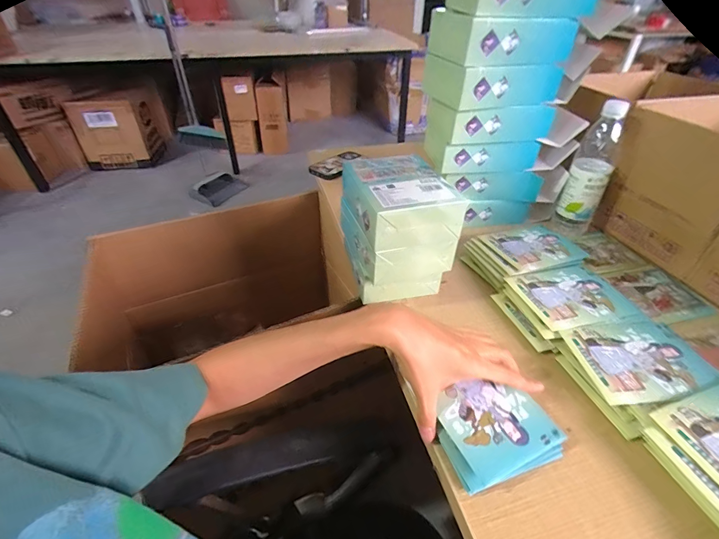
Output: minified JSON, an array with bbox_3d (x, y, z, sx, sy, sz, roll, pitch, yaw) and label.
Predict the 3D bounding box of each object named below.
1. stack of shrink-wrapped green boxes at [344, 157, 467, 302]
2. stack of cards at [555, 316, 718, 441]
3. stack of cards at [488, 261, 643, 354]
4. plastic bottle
[{"bbox_3d":[0.050,-0.055,0.526,0.120,0.157,0.145,-10,40,-12],"label":"stack of shrink-wrapped green boxes"},{"bbox_3d":[0.326,0.112,0.438,0.159,0.030,0.117,-15,41,-17],"label":"stack of cards"},{"bbox_3d":[0.288,0.046,0.521,0.165,0.032,0.114,-11,40,-12],"label":"stack of cards"},{"bbox_3d":[0.394,-0.163,0.638,0.065,0.224,0.060,23,44,26],"label":"plastic bottle"}]

